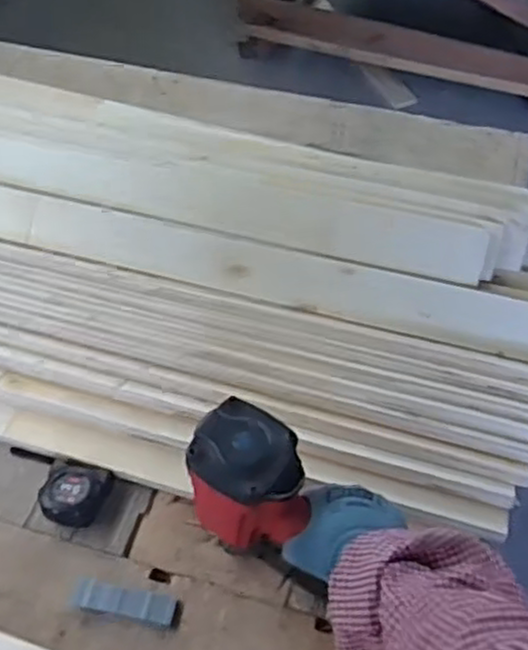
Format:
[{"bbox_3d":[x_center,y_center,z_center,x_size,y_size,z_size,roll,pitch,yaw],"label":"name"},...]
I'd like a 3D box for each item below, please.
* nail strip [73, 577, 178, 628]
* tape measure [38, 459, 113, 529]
[{"bbox_3d":[-0.142,0.283,0.764,0.107,0.011,0.030,10,53,7],"label":"nail strip"},{"bbox_3d":[-0.208,0.182,0.820,0.068,0.032,0.068,14,54,11],"label":"tape measure"}]

